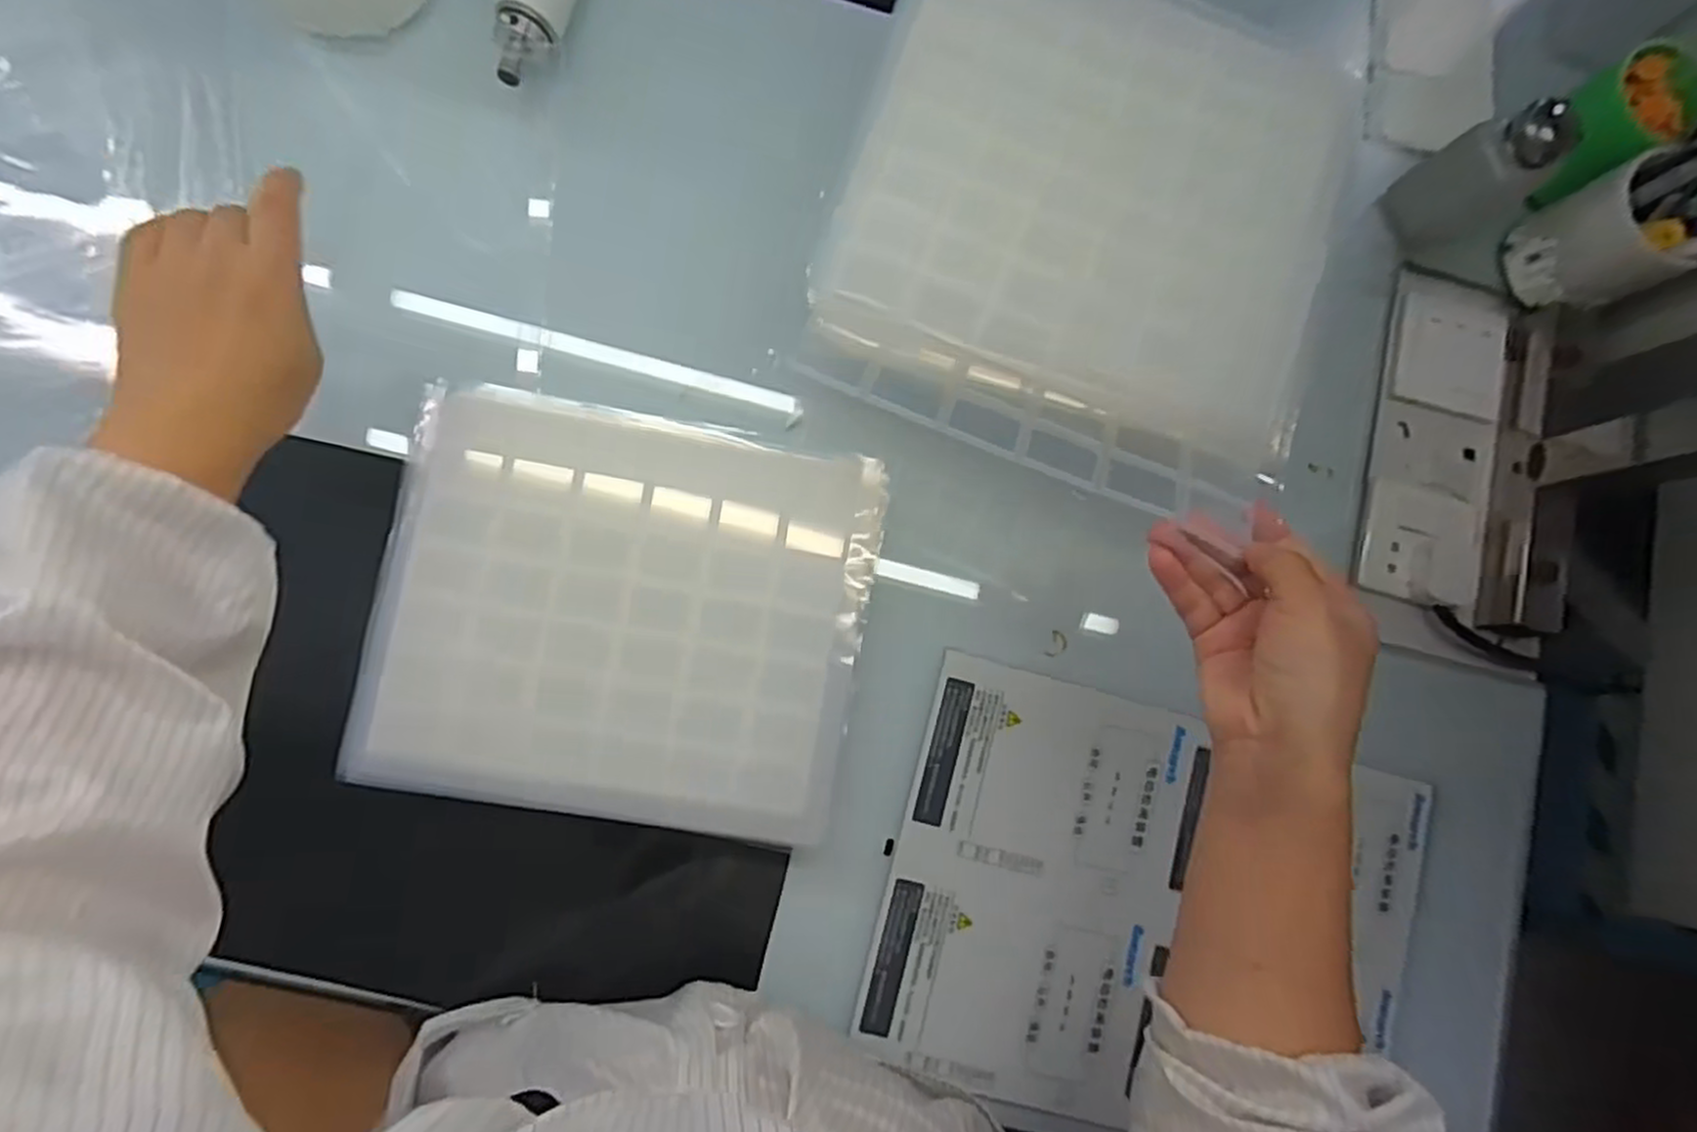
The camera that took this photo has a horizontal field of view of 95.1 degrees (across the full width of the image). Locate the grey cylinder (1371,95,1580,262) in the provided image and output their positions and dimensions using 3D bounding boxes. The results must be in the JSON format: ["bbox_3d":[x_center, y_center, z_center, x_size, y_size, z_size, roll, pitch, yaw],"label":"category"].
[{"bbox_3d":[0.461,-0.286,0.569,0.067,0.111,0.064,1,83,-5],"label":"grey cylinder"}]

